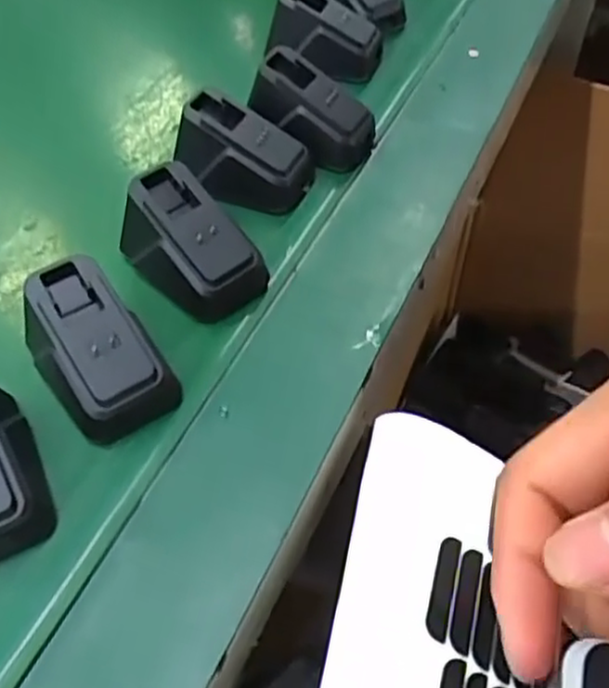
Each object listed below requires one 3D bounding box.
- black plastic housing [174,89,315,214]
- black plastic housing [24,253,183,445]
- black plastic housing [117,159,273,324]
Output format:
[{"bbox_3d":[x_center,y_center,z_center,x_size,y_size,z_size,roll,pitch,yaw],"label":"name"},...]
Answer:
[{"bbox_3d":[-0.031,-0.094,0.366,0.069,0.035,0.044,25,69,-4],"label":"black plastic housing"},{"bbox_3d":[-0.084,-0.001,0.286,0.049,0.041,0.072,-30,57,-20],"label":"black plastic housing"},{"bbox_3d":[-0.051,-0.043,0.320,0.064,0.040,0.047,38,62,27],"label":"black plastic housing"}]

